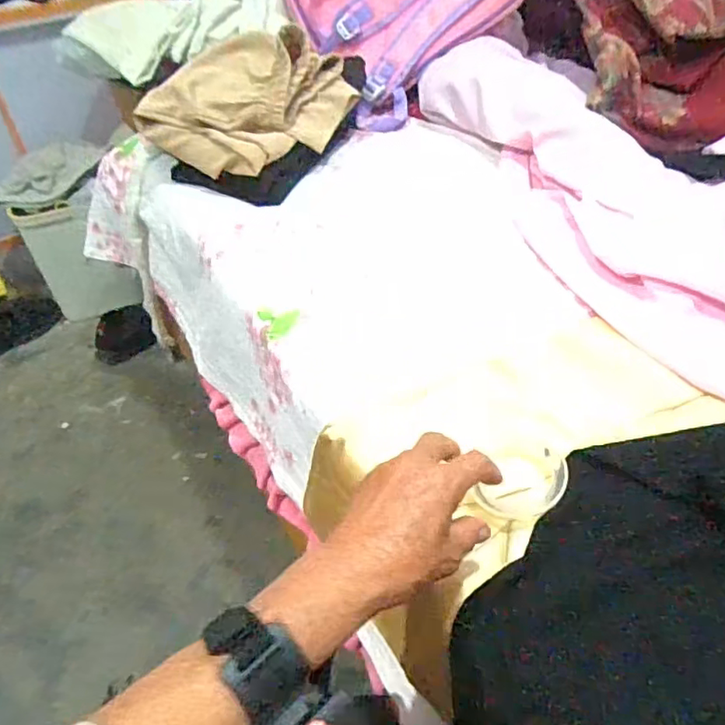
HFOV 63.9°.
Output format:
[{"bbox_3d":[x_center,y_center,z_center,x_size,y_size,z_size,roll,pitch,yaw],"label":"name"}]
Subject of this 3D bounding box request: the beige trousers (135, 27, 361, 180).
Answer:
[{"bbox_3d":[-0.162,-0.399,0.874,0.263,0.102,0.266,17,48,16],"label":"beige trousers"}]

